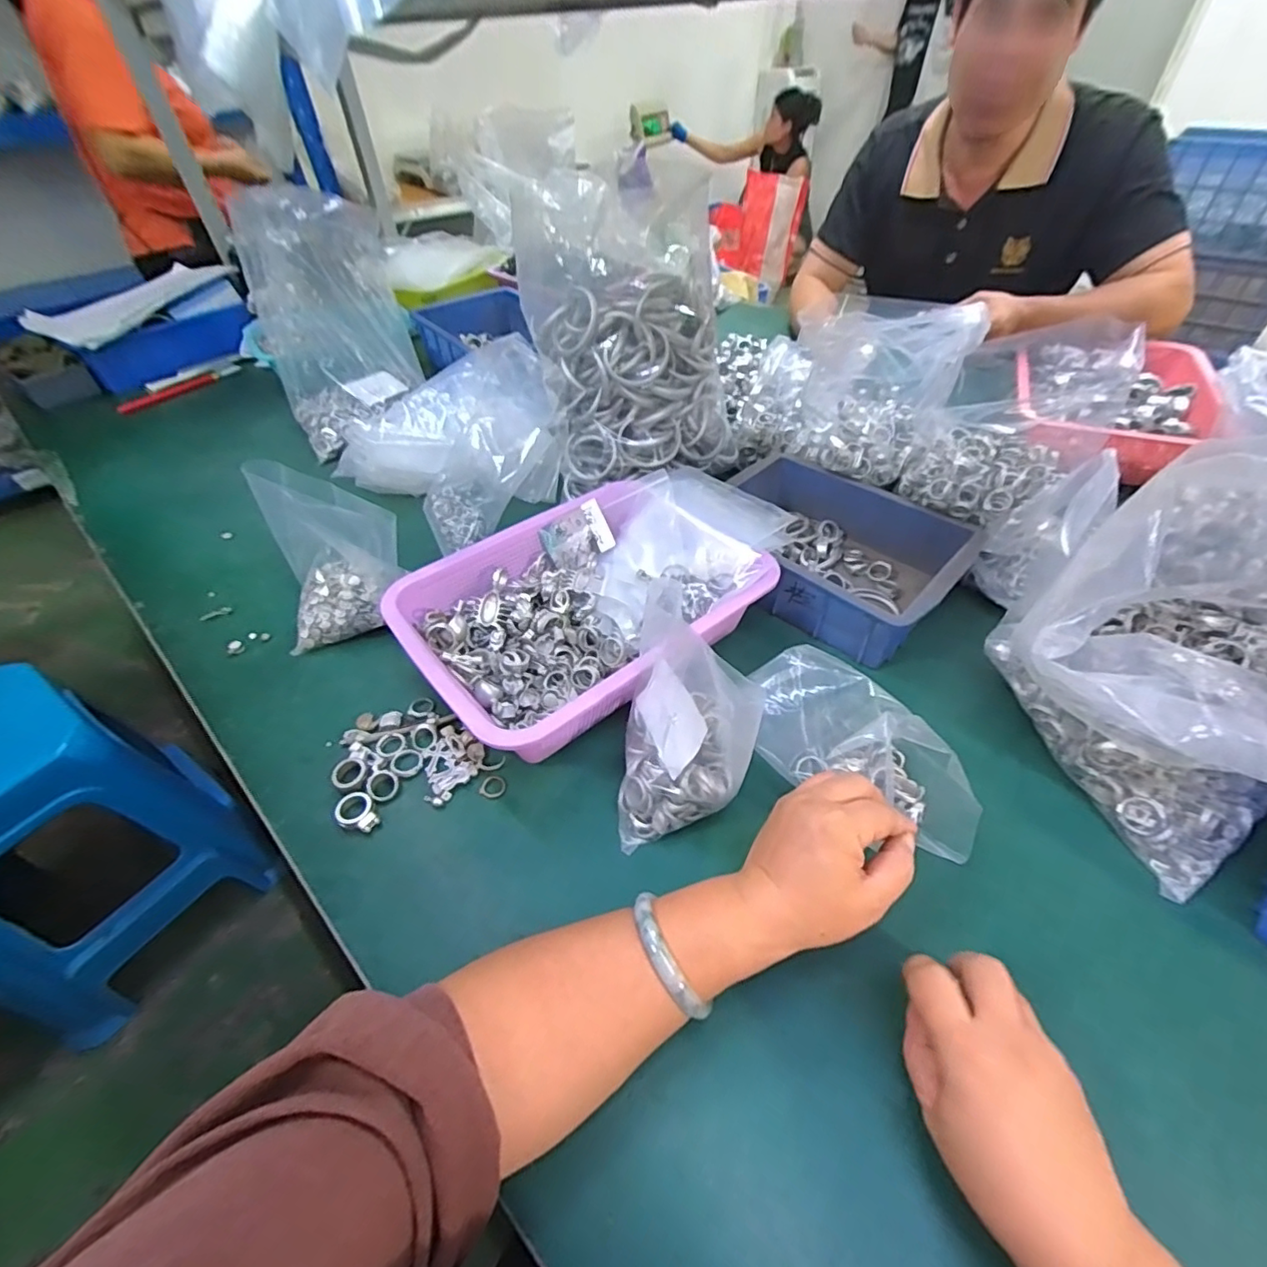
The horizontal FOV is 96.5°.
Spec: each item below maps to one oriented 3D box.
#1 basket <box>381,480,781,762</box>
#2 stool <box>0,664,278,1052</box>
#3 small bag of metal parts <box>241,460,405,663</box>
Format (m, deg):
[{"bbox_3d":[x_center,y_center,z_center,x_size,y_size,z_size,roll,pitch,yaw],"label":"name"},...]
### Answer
[{"bbox_3d":[-0.045,-0.018,0.519,0.292,0.077,0.230,-33,54,-24],"label":"basket"},{"bbox_3d":[-0.923,0.355,0.928,0.277,0.486,0.371,26,53,24],"label":"stool"},{"bbox_3d":[-0.277,-0.073,0.530,0.128,0.159,0.069,-13,48,-9],"label":"small bag of metal parts"}]

